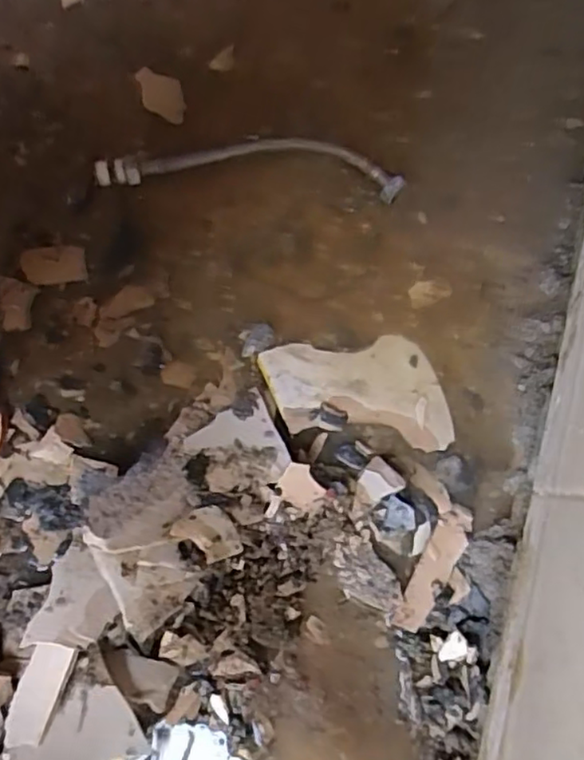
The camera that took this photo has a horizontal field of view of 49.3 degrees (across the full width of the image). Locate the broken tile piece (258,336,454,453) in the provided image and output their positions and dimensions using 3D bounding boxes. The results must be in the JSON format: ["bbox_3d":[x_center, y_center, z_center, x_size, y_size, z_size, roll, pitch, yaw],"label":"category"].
[{"bbox_3d":[0.051,0.013,0.492,0.135,0.009,0.090,-7,80,-1],"label":"broken tile piece"}]

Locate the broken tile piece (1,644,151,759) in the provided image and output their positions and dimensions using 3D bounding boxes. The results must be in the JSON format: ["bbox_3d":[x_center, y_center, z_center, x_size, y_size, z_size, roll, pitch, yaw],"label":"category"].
[{"bbox_3d":[-0.140,0.219,0.421,0.094,0.017,0.076,-3,64,7],"label":"broken tile piece"}]

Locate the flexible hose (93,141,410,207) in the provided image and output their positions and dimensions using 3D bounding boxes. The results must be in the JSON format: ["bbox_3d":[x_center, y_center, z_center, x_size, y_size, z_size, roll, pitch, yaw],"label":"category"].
[{"bbox_3d":[-0.033,-0.174,0.507,0.239,0.015,0.050,2,80,0],"label":"flexible hose"}]

